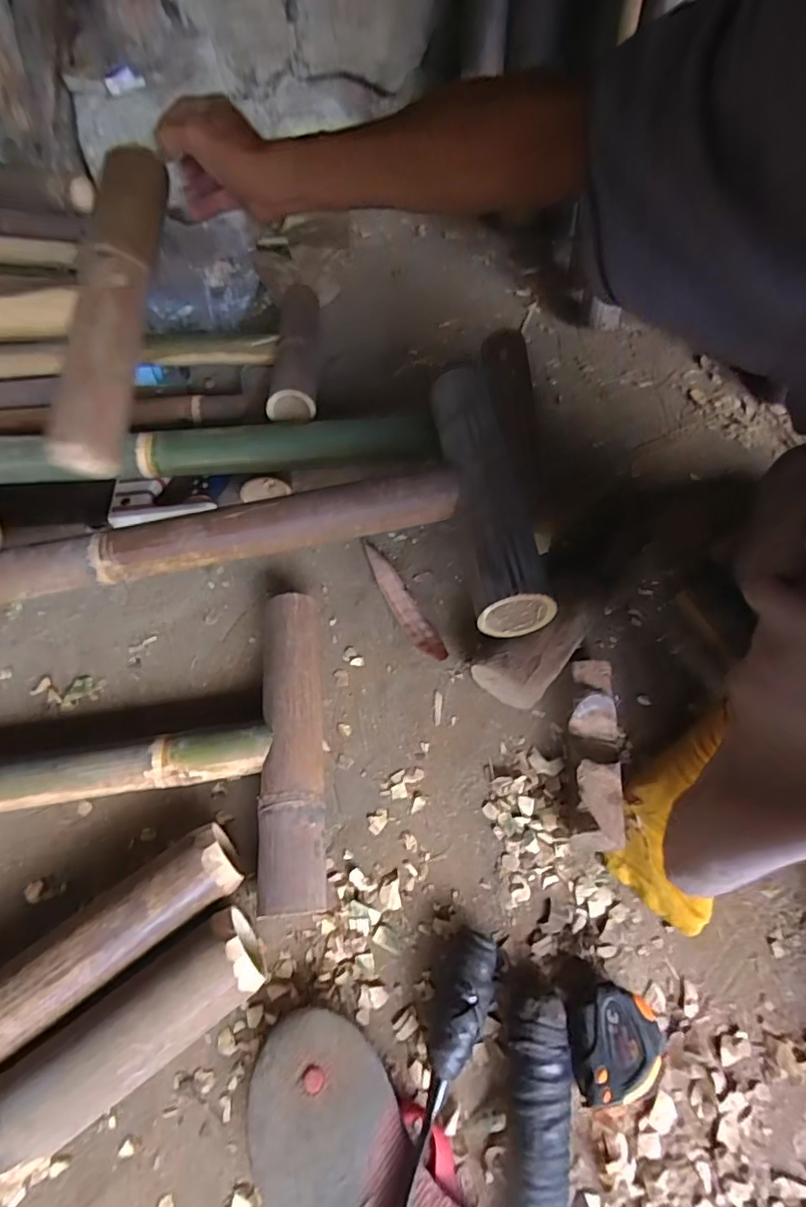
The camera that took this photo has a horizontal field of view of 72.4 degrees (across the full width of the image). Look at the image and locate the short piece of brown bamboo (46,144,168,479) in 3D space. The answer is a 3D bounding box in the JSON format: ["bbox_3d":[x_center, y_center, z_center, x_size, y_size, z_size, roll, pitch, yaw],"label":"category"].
[{"bbox_3d":[-0.241,-0.241,0.455,0.051,0.048,0.268,6,83,0],"label":"short piece of brown bamboo"}]

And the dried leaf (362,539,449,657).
[{"bbox_3d":[0.000,-0.002,0.602,0.029,0.019,0.159,-25,64,-17],"label":"dried leaf"}]

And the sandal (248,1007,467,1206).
[{"bbox_3d":[-0.023,0.388,0.365,0.209,0.031,0.104,40,65,18],"label":"sandal"}]

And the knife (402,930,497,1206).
[{"bbox_3d":[0.027,0.346,0.391,0.038,0.039,0.204,18,60,6],"label":"knife"}]

